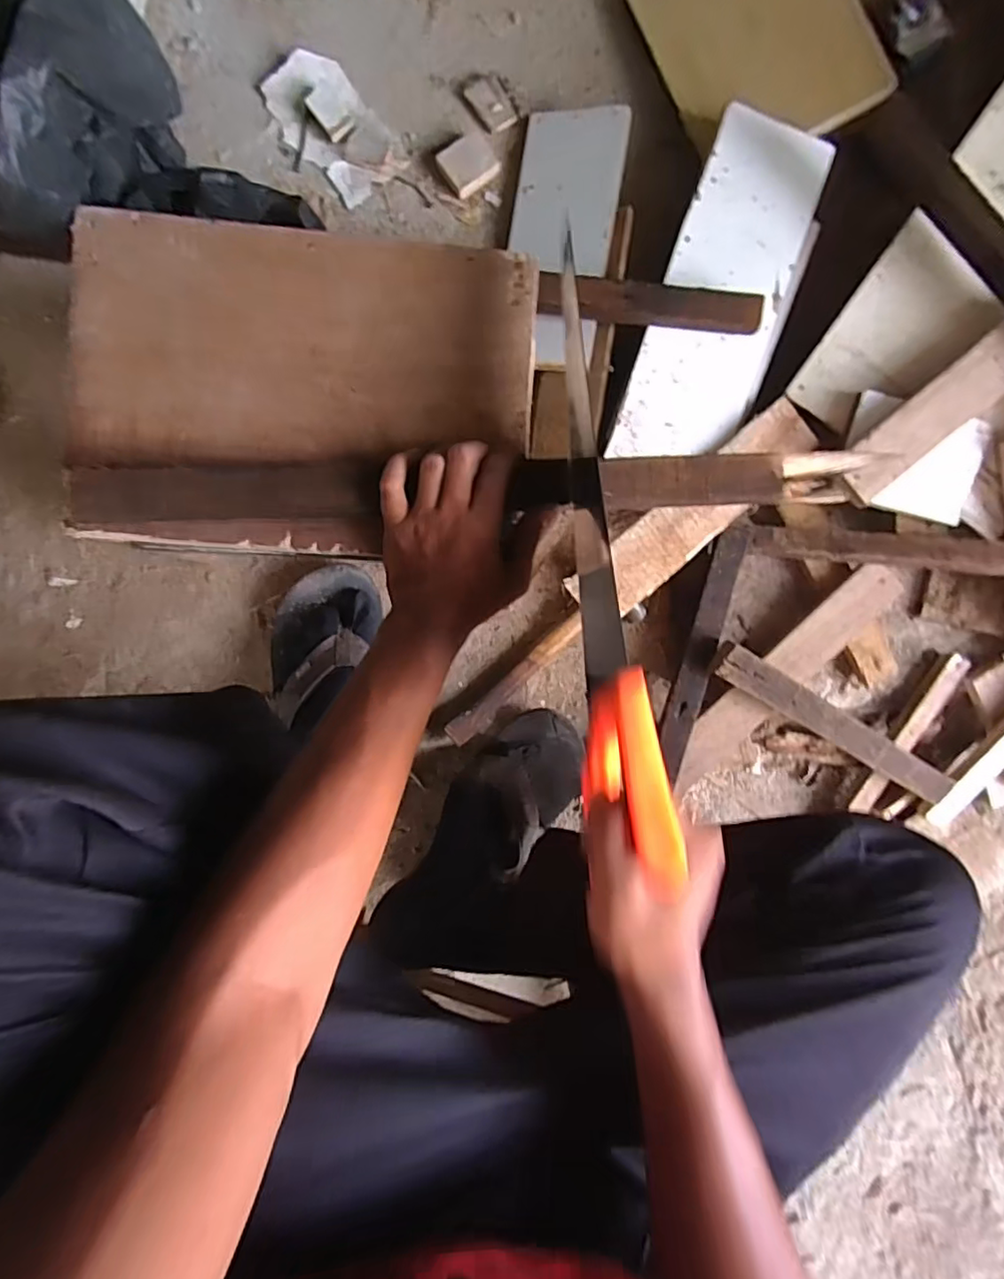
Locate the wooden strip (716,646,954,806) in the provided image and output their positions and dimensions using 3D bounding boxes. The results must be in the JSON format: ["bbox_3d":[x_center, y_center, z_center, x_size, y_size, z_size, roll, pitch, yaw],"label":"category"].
[{"bbox_3d":[0.367,0.099,0.639,0.324,0.013,0.034,30,104,-12],"label":"wooden strip"}]

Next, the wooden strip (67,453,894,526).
[{"bbox_3d":[-0.012,-0.104,0.407,0.536,0.029,0.038,-3,92,-3],"label":"wooden strip"}]

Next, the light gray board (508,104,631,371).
[{"bbox_3d":[0.059,-0.412,0.609,0.105,0.014,0.260,10,93,13],"label":"light gray board"}]

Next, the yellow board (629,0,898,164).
[{"bbox_3d":[0.261,-0.609,0.603,0.192,0.011,0.243,-21,83,11],"label":"yellow board"}]

